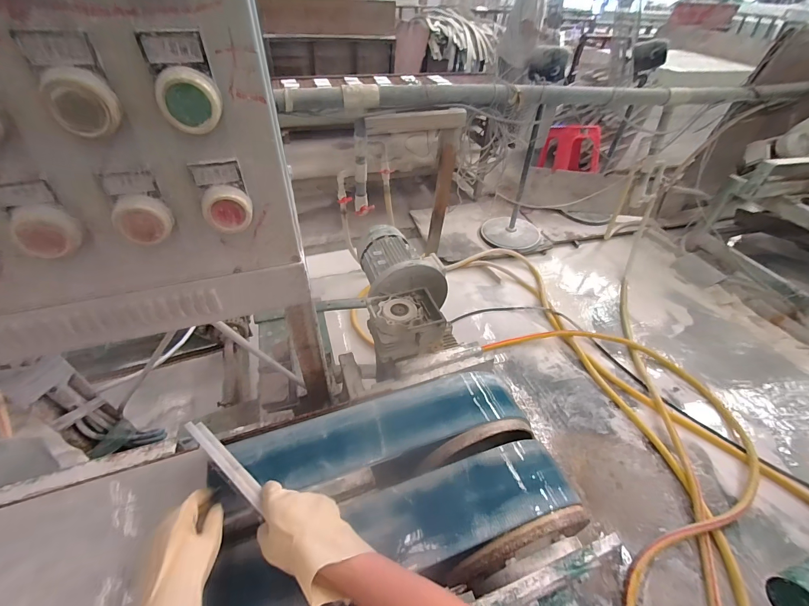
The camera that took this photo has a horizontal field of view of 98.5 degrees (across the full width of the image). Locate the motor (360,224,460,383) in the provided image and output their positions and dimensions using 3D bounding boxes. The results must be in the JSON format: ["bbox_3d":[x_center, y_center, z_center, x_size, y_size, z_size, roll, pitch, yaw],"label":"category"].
[{"bbox_3d":[0.000,-0.032,0.874,0.198,0.189,0.371,-7,43,-10],"label":"motor"}]

